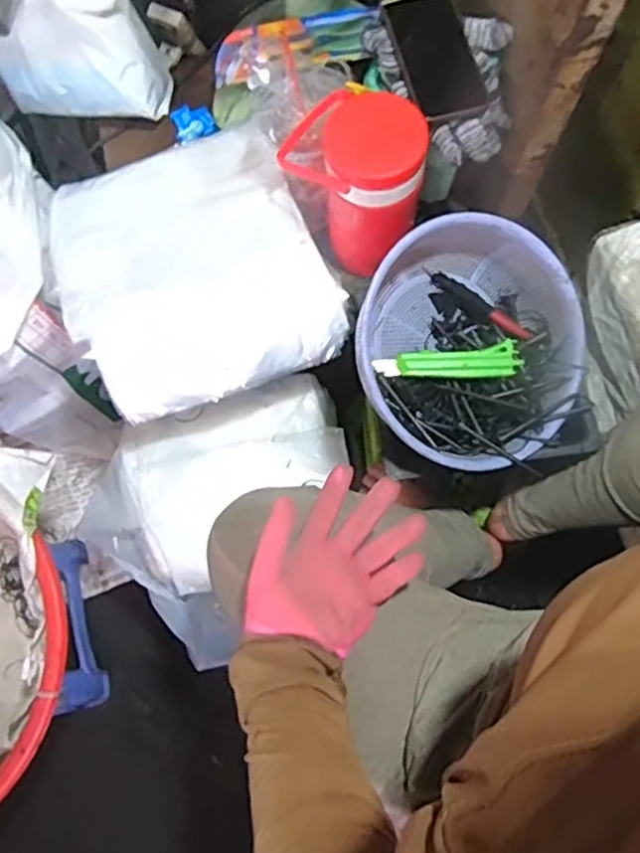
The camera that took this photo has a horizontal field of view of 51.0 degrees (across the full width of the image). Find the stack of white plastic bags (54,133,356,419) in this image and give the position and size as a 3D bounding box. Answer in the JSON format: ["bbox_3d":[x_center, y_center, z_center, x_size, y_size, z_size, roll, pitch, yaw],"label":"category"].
[{"bbox_3d":[-0.158,-0.200,0.823,0.311,0.090,0.325,-20,73,-4],"label":"stack of white plastic bags"}]

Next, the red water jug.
[{"bbox_3d":[0.041,-0.277,0.780,0.154,0.207,0.111,37,78,12],"label":"red water jug"}]

